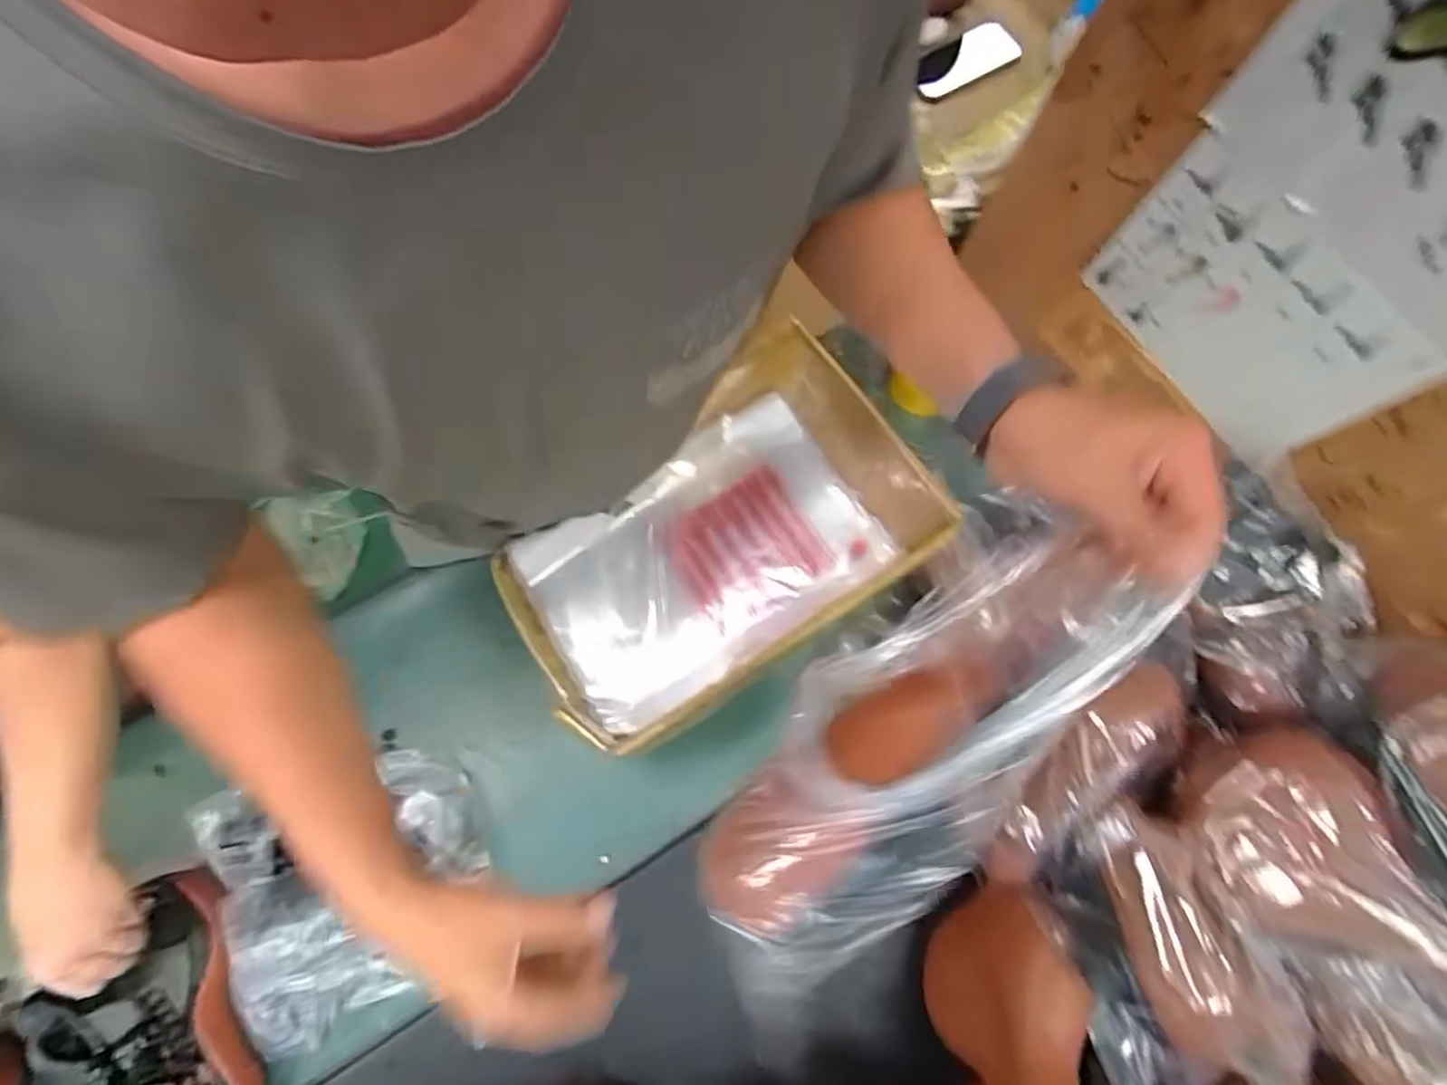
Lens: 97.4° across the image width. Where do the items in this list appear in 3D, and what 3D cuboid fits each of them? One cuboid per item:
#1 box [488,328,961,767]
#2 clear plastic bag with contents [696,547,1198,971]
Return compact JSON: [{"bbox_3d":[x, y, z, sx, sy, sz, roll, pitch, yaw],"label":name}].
[{"bbox_3d":[-0.021,0.006,0.702,0.426,0.178,0.293,-34,77,-11],"label":"box"},{"bbox_3d":[0.104,0.126,0.375,0.118,0.120,0.322,44,106,11],"label":"clear plastic bag with contents"}]

